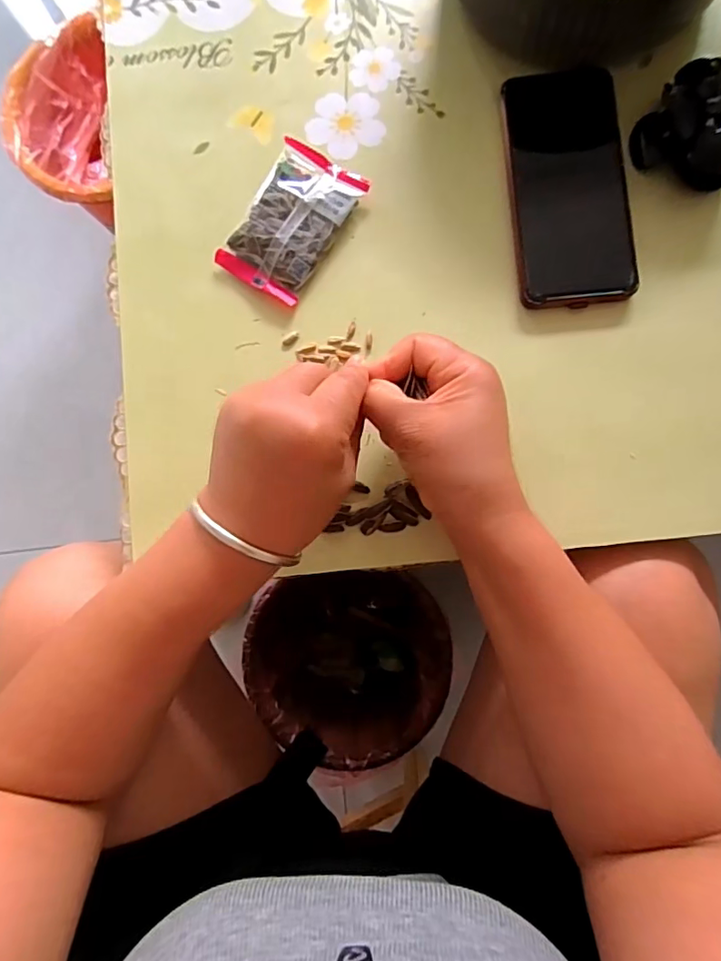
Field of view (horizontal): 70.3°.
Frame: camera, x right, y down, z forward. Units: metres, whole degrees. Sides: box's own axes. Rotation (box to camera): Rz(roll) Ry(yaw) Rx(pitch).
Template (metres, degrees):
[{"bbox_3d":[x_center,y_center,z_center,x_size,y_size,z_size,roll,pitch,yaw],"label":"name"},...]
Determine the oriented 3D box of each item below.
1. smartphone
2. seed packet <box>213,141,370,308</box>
[{"bbox_3d":[0.142,-0.199,0.349,0.077,0.013,0.163,-3,83,4],"label":"smartphone"},{"bbox_3d":[-0.049,-0.181,0.360,0.065,0.016,0.102,30,86,6],"label":"seed packet"}]

